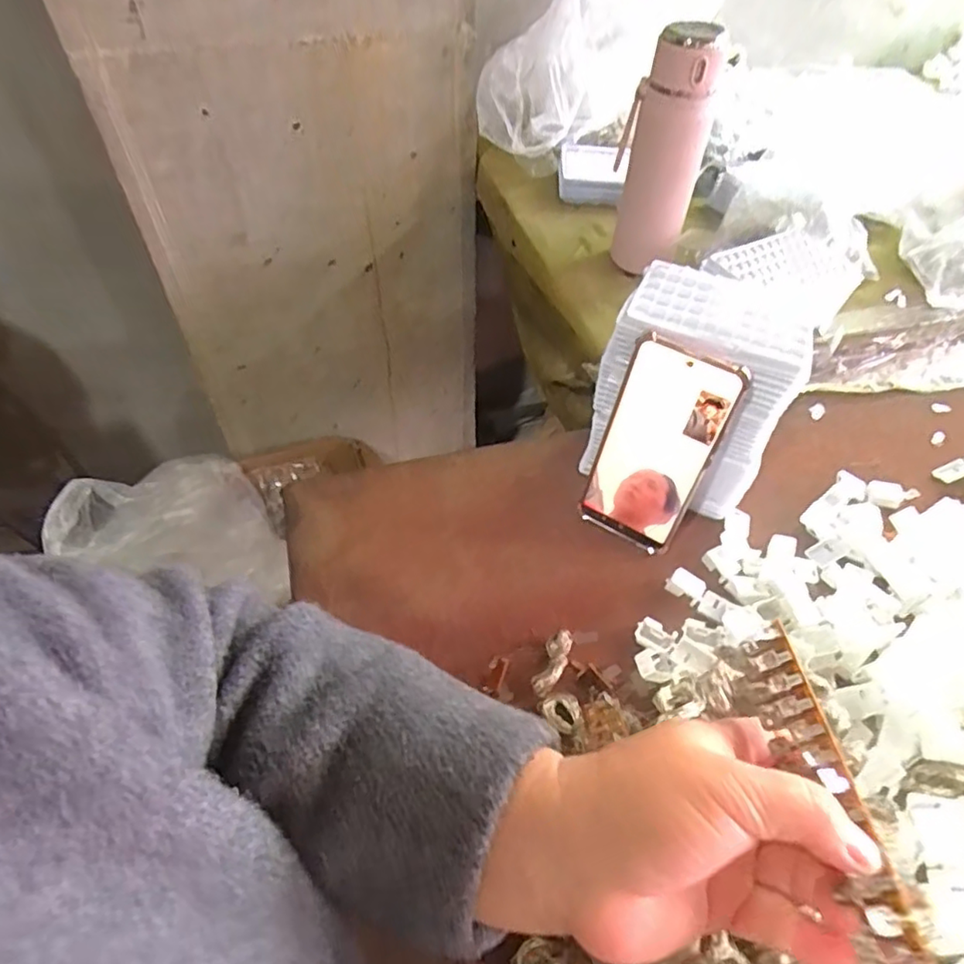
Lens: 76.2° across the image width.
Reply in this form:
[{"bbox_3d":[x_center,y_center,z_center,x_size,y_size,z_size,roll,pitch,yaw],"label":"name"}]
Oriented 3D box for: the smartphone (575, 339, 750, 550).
[{"bbox_3d":[0.127,-0.022,0.453,0.077,0.161,0.009,29,40,18],"label":"smartphone"}]

